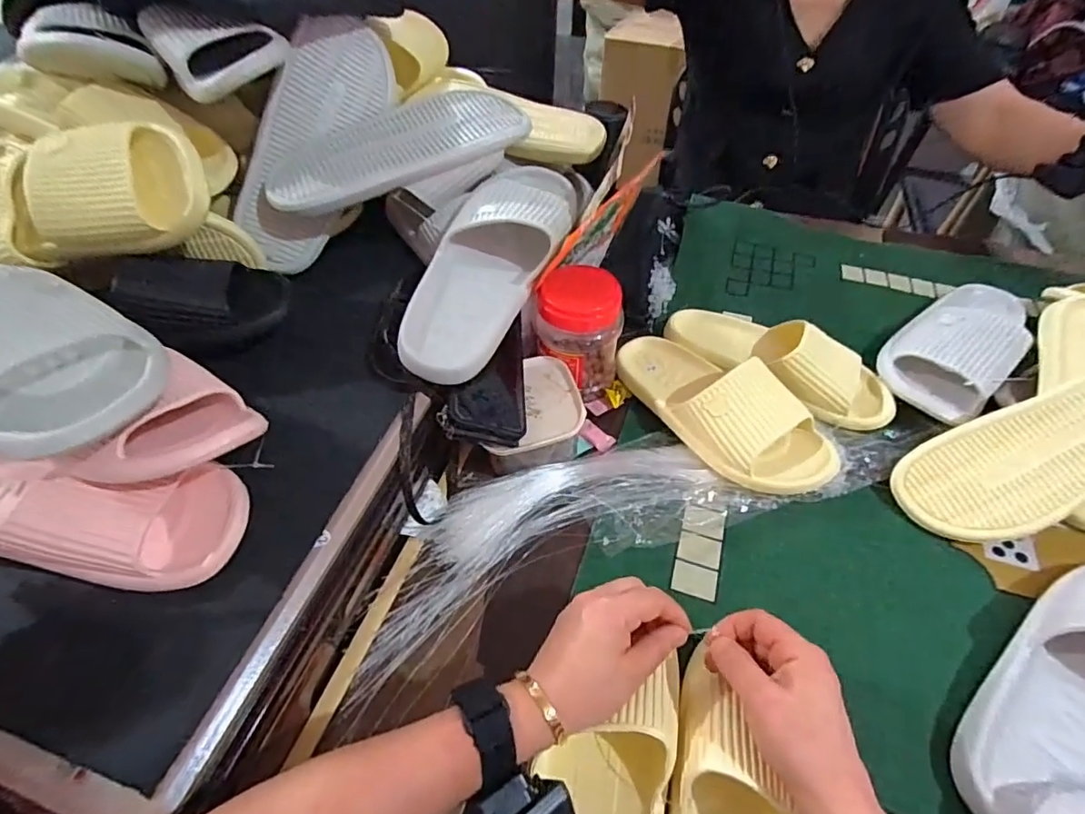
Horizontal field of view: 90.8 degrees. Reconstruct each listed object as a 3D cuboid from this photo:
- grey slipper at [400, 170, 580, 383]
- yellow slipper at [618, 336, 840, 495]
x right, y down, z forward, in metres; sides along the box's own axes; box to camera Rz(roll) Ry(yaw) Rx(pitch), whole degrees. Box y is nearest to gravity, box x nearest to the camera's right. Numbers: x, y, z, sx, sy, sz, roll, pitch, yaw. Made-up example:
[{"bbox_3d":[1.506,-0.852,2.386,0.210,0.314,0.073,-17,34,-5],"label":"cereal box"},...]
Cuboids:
[{"bbox_3d":[-0.050,-0.149,0.535,0.120,0.057,0.287,19,67,15],"label":"grey slipper"},{"bbox_3d":[0.183,-0.009,0.566,0.107,0.067,0.261,-33,58,-24],"label":"yellow slipper"}]

